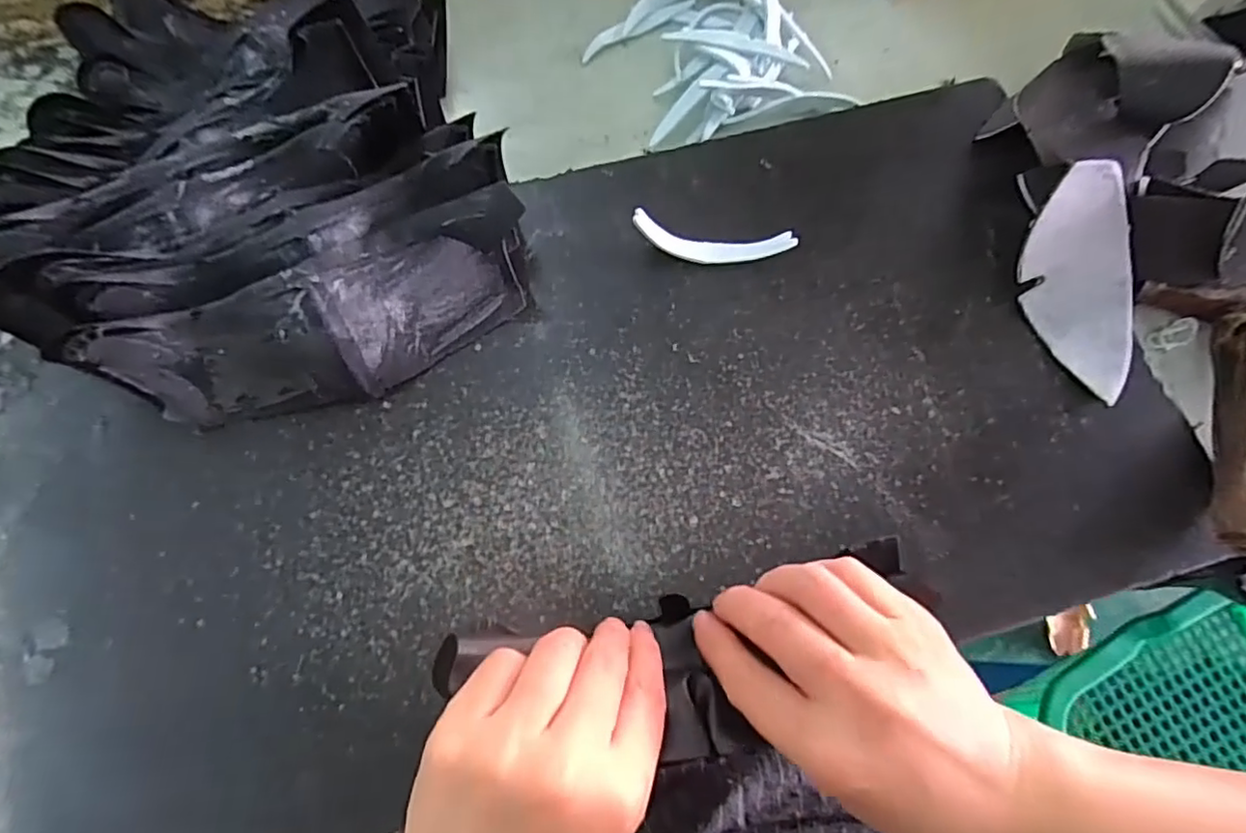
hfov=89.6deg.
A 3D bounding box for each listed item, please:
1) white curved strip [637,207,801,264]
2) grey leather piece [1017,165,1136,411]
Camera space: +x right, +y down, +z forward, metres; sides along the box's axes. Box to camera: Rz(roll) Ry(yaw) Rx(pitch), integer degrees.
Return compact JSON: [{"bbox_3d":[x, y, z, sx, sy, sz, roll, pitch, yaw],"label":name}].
[{"bbox_3d":[0.049,-0.095,0.338,0.085,0.020,0.016,6,74,-1],"label":"white curved strip"},{"bbox_3d":[0.241,-0.074,0.327,0.049,0.037,0.118,-30,113,-10],"label":"grey leather piece"}]

